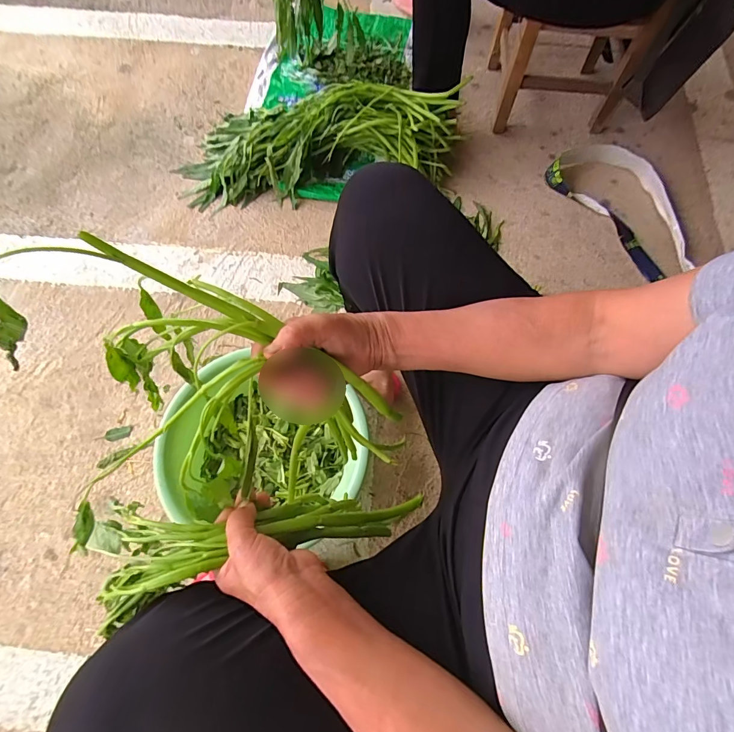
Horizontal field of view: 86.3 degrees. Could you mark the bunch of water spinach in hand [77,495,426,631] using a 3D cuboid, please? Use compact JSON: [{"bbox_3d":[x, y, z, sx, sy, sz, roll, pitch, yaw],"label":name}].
[{"bbox_3d":[-0.096,0.174,0.415,0.327,0.112,0.096,0,64,-23],"label":"bunch of water spinach in hand"}]

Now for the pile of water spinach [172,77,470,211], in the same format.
[{"bbox_3d":[-0.114,-0.525,0.886,0.623,0.189,0.224,-2,71,-1],"label":"pile of water spinach"}]

